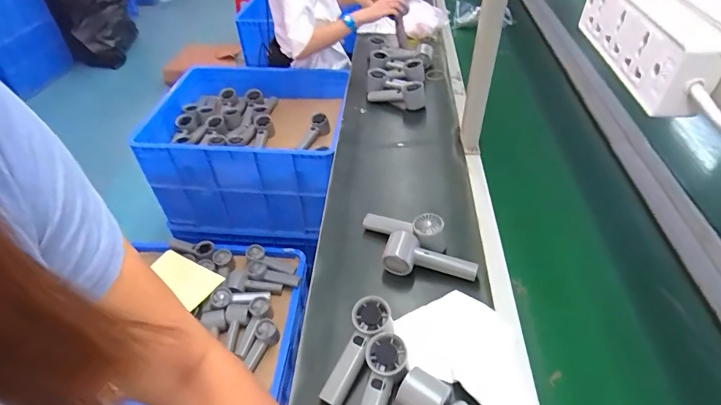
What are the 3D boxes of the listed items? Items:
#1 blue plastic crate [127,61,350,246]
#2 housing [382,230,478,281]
[{"bbox_3d":[-0.354,-0.180,1.438,0.603,0.356,0.528,0,44,2],"label":"blue plastic crate"},{"bbox_3d":[0.116,0.109,0.724,0.159,0.060,0.060,17,47,18],"label":"housing"}]

